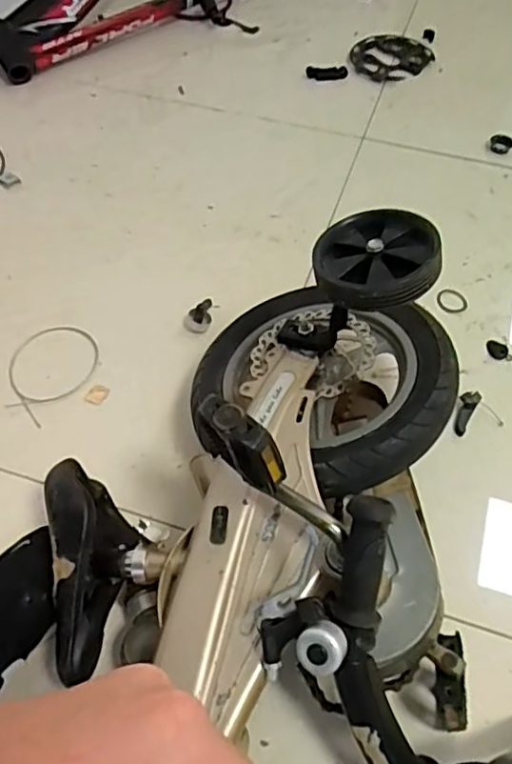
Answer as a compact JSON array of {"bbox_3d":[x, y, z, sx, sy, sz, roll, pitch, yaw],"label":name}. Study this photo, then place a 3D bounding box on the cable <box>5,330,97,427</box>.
[{"bbox_3d":[-0.276,-0.018,0.802,0.115,0.009,0.143,28,60,17],"label":"cable"}]

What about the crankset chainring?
[{"bbox_3d":[0.285,-0.683,1.278,0.167,0.021,0.156,0,56,-1],"label":"crankset chainring"}]

